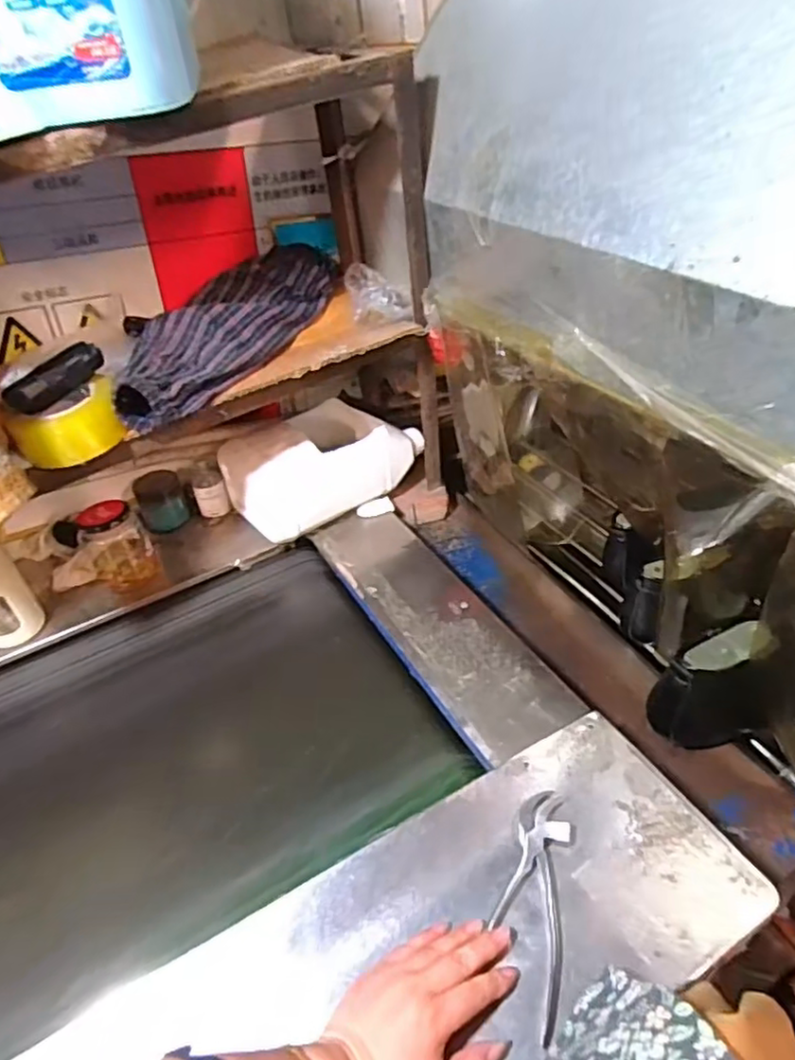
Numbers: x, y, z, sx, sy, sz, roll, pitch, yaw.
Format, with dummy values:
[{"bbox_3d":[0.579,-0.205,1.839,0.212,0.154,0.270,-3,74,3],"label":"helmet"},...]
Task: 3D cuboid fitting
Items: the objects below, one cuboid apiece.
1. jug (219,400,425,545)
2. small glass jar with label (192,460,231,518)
[{"bbox_3d":[-0.117,-0.119,1.013,0.291,0.119,0.159,-27,44,-22],"label":"jug"},{"bbox_3d":[-0.307,-0.060,1.049,0.050,0.099,0.042,-21,42,-15],"label":"small glass jar with label"}]

